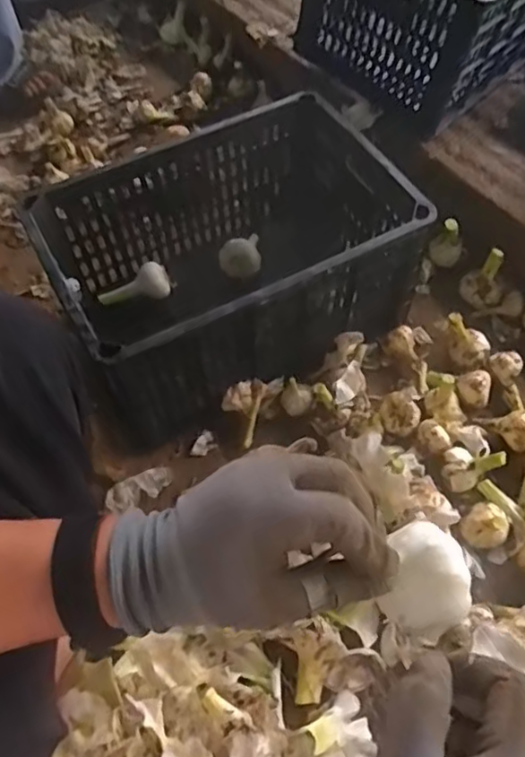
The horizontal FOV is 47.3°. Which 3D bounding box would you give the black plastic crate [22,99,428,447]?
[{"bbox_3d":[-0.036,-0.165,0.861,0.477,0.262,0.326,-27,64,-12],"label":"black plastic crate"}]

